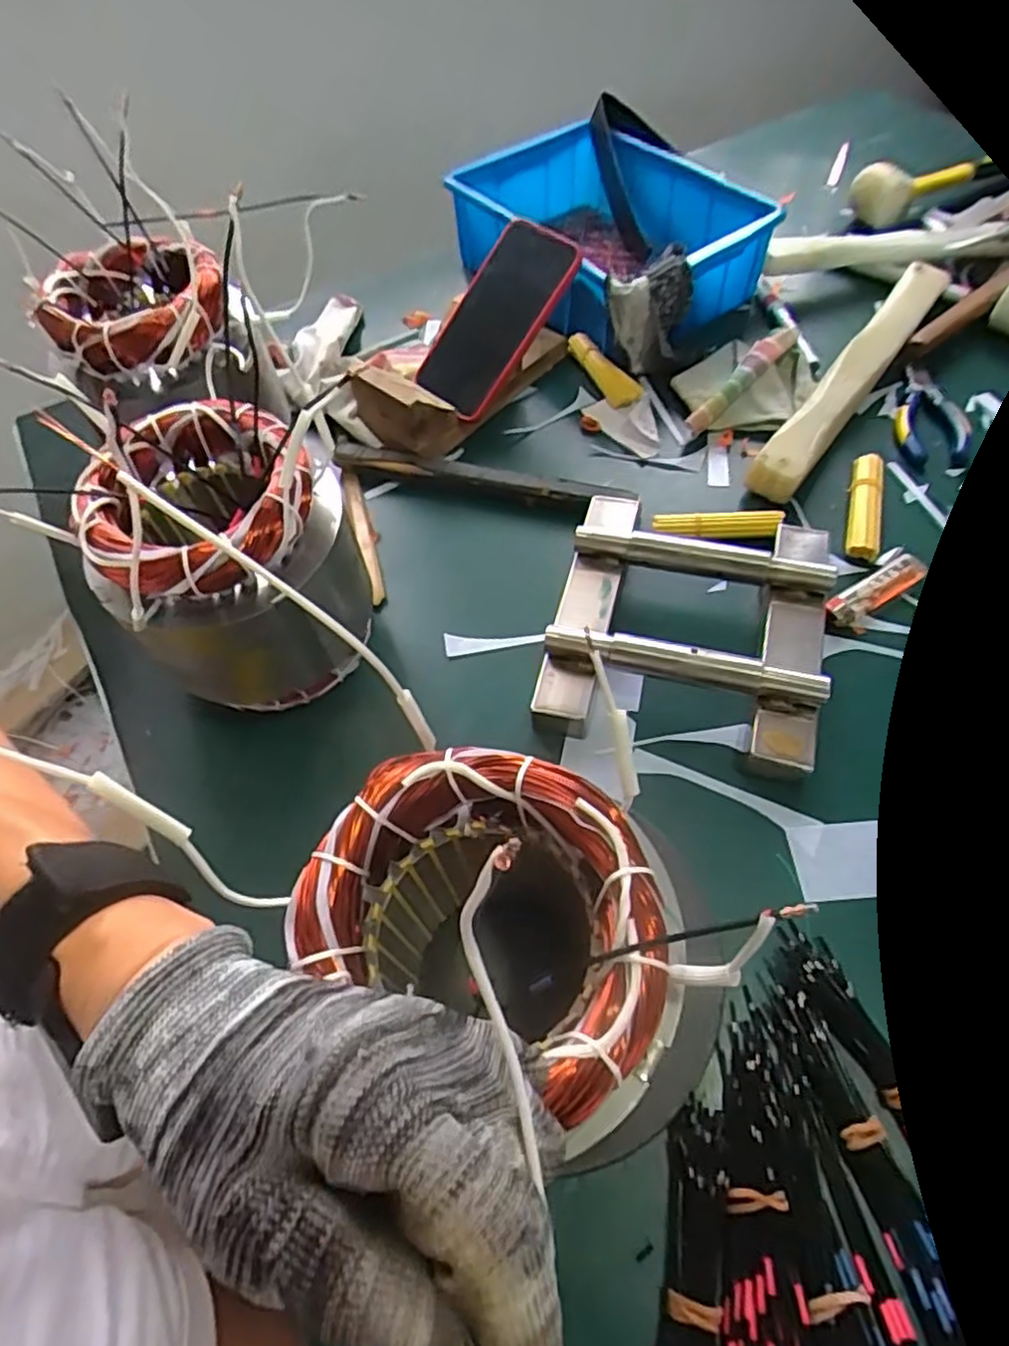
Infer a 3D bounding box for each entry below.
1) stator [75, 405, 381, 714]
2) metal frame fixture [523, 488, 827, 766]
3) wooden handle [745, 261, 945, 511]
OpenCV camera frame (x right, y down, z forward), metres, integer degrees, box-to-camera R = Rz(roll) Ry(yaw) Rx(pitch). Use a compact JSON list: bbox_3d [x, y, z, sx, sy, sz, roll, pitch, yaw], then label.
[{"bbox_3d":[-0.168,-0.059,0.450,0.128,0.165,0.131,-2,58,3],"label":"stator"},{"bbox_3d":[0.128,-0.038,0.489,0.180,0.043,0.196,11,59,11],"label":"metal frame fixture"},{"bbox_3d":[0.309,-0.264,0.611,0.038,0.038,0.336,32,65,22],"label":"wooden handle"}]

